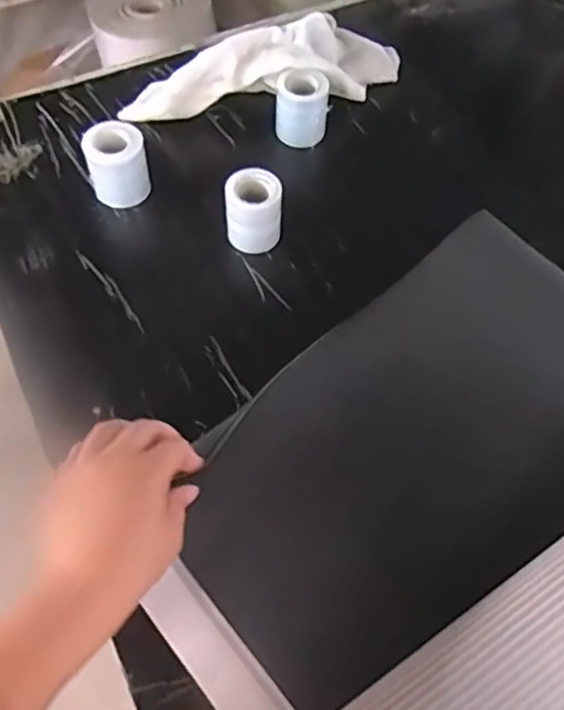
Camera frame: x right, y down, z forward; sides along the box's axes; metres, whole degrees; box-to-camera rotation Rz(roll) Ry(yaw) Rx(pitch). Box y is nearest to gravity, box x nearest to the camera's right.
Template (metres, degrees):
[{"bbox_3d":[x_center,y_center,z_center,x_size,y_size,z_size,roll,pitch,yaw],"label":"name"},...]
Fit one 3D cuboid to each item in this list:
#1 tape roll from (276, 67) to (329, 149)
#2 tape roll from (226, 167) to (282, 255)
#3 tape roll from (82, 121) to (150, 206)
[{"bbox_3d":[0.023,-0.275,0.731,0.054,0.072,0.054,1,60,-2],"label":"tape roll"},{"bbox_3d":[-0.028,-0.140,0.651,0.052,0.075,0.045,-3,60,-5],"label":"tape roll"},{"bbox_3d":[-0.168,-0.195,0.676,0.059,0.068,0.054,1,60,-2],"label":"tape roll"}]

